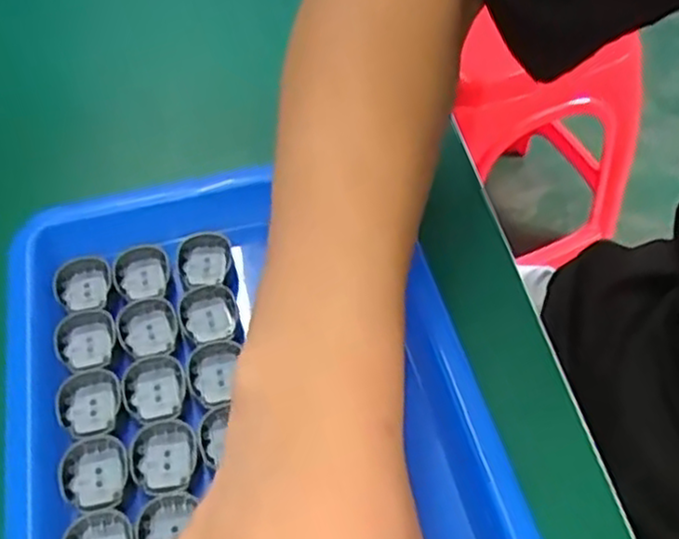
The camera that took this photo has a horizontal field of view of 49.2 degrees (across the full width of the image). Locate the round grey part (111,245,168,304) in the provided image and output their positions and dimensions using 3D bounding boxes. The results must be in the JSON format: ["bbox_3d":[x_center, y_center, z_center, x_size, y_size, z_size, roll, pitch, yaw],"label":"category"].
[{"bbox_3d":[-0.089,0.003,0.335,0.023,0.010,0.025,-1,53,2],"label":"round grey part"}]

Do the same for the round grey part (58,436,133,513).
[{"bbox_3d":[-0.092,0.077,0.278,0.025,0.006,0.027,-1,53,2],"label":"round grey part"}]

